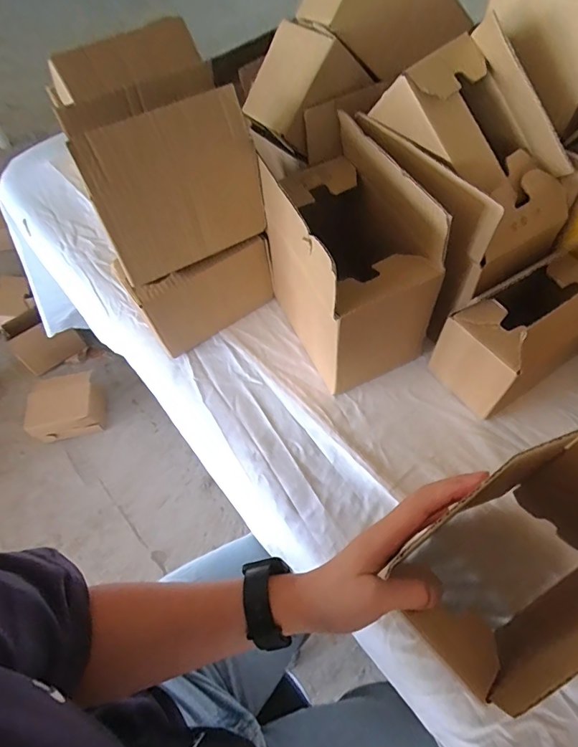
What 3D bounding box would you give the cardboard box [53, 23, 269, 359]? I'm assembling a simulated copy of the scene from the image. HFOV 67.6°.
[{"bbox_3d":[-0.140,-0.197,0.529,0.181,0.319,0.151,-31,62,-16],"label":"cardboard box"}]

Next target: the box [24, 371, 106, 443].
[{"bbox_3d":[-0.628,0.095,1.218,0.186,0.106,0.171,-12,59,-5],"label":"box"}]

